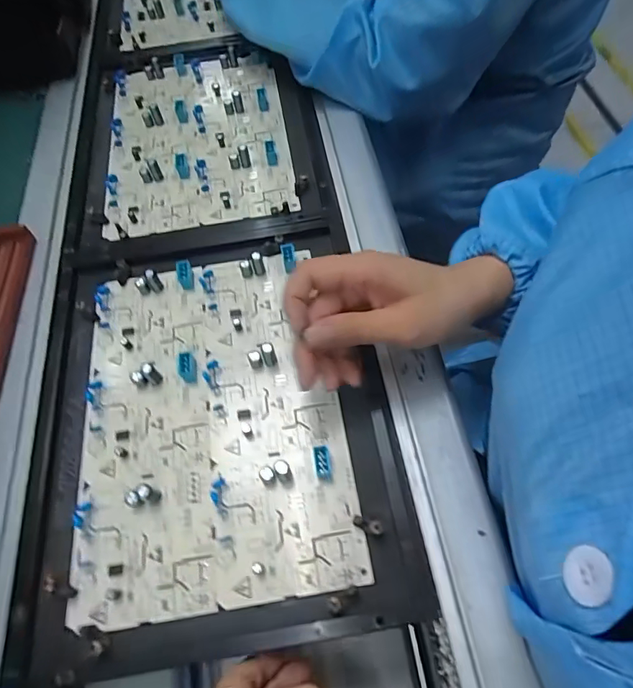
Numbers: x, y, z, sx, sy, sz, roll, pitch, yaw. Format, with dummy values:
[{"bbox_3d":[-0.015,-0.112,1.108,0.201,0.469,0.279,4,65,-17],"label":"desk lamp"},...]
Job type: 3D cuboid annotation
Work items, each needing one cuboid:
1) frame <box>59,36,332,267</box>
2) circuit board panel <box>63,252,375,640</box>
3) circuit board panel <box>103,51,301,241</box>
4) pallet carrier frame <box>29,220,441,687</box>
[{"bbox_3d":[-0.129,-0.225,0.496,0.240,0.019,0.304,-8,61,-1],"label":"frame"},{"bbox_3d":[-0.078,0.045,0.346,0.185,0.014,0.263,-9,61,-2],"label":"circuit board panel"},{"bbox_3d":[-0.130,-0.227,0.504,0.187,0.017,0.262,-9,61,-2],"label":"circuit board panel"},{"bbox_3d":[-0.074,0.045,0.346,0.244,0.016,0.310,-10,61,-2],"label":"pallet carrier frame"}]

